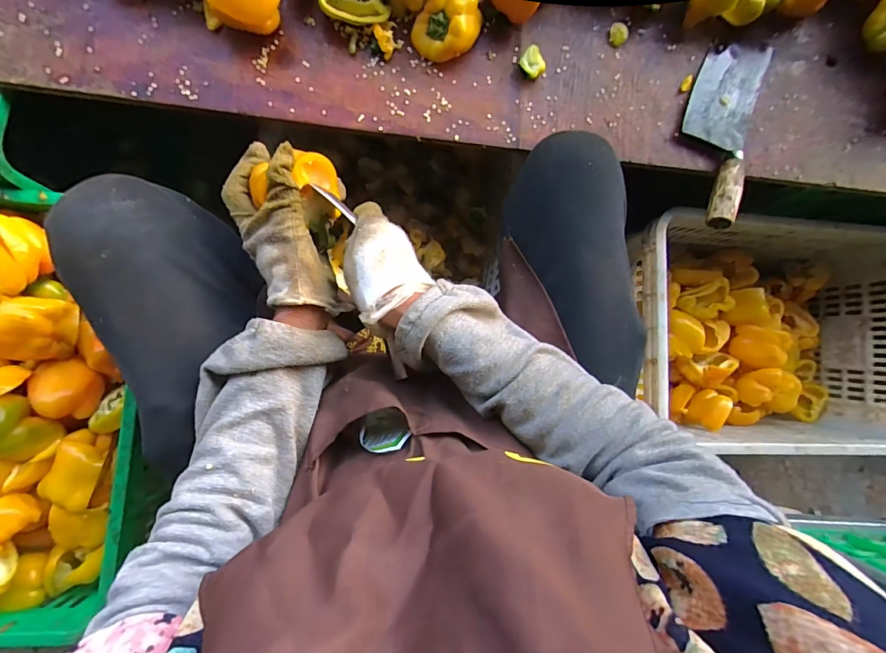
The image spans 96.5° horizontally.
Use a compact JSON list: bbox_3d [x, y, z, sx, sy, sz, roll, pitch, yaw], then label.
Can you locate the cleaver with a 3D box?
[{"bbox_3d":[0.363,-0.268,0.509,0.094,0.033,0.271,19,86,-6],"label":"cleaver"}]

